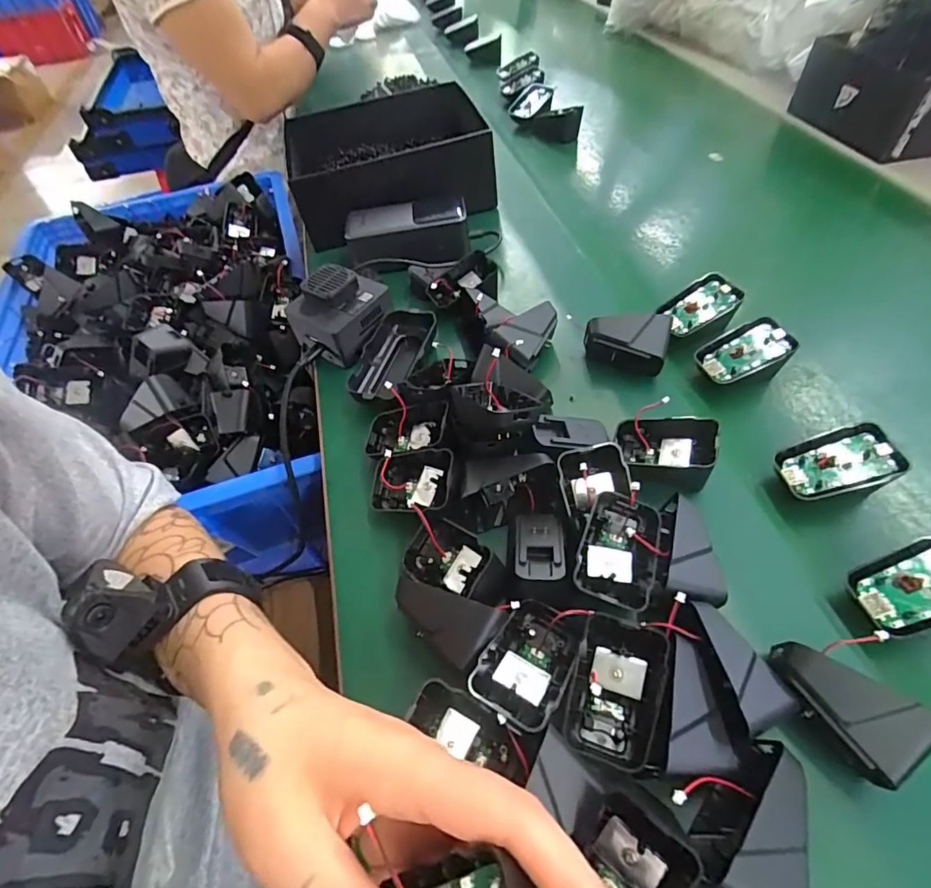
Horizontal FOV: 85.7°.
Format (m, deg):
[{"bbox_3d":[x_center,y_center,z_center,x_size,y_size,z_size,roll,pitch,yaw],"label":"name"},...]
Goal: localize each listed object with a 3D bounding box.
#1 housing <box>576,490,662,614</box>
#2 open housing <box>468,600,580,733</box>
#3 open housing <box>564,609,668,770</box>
[{"bbox_3d":[0.093,0.067,0.307,0.044,0.023,0.070,17,54,16],"label":"housing"},{"bbox_3d":[0.036,0.120,0.282,0.044,0.024,0.067,24,56,20],"label":"open housing"},{"bbox_3d":[0.079,0.131,0.267,0.044,0.037,0.063,13,53,13],"label":"open housing"}]

